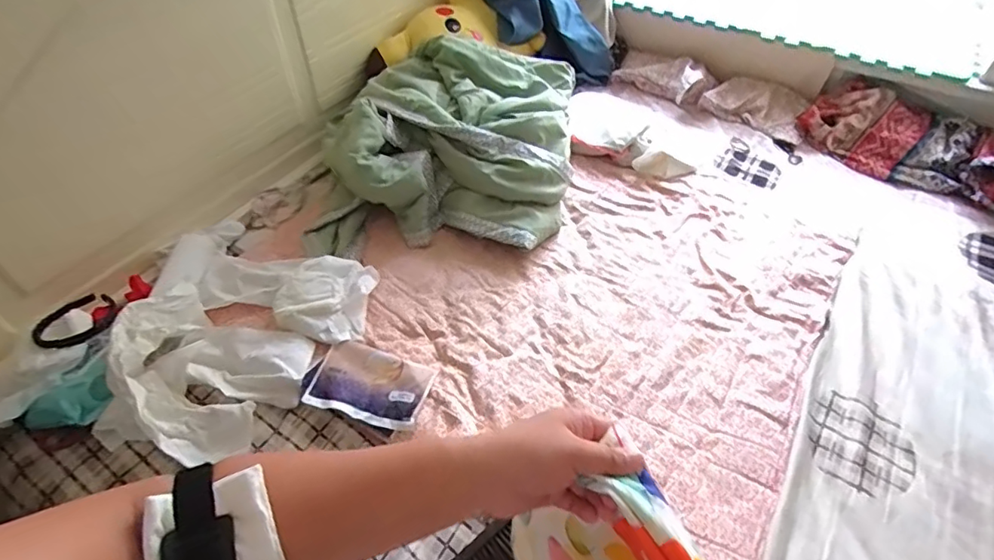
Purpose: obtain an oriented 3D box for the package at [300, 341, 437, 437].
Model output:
[{"bbox_3d":[-0.221,0.183,0.931,0.199,0.044,0.131,14,50,11],"label":"package"}]

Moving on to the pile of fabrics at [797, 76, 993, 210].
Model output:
[{"bbox_3d":[1.110,-0.357,1.400,0.557,0.111,0.216,32,56,24],"label":"pile of fabrics"}]

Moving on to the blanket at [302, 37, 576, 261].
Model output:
[{"bbox_3d":[-0.107,-0.345,1.280,0.554,0.232,0.589,4,49,3],"label":"blanket"}]

